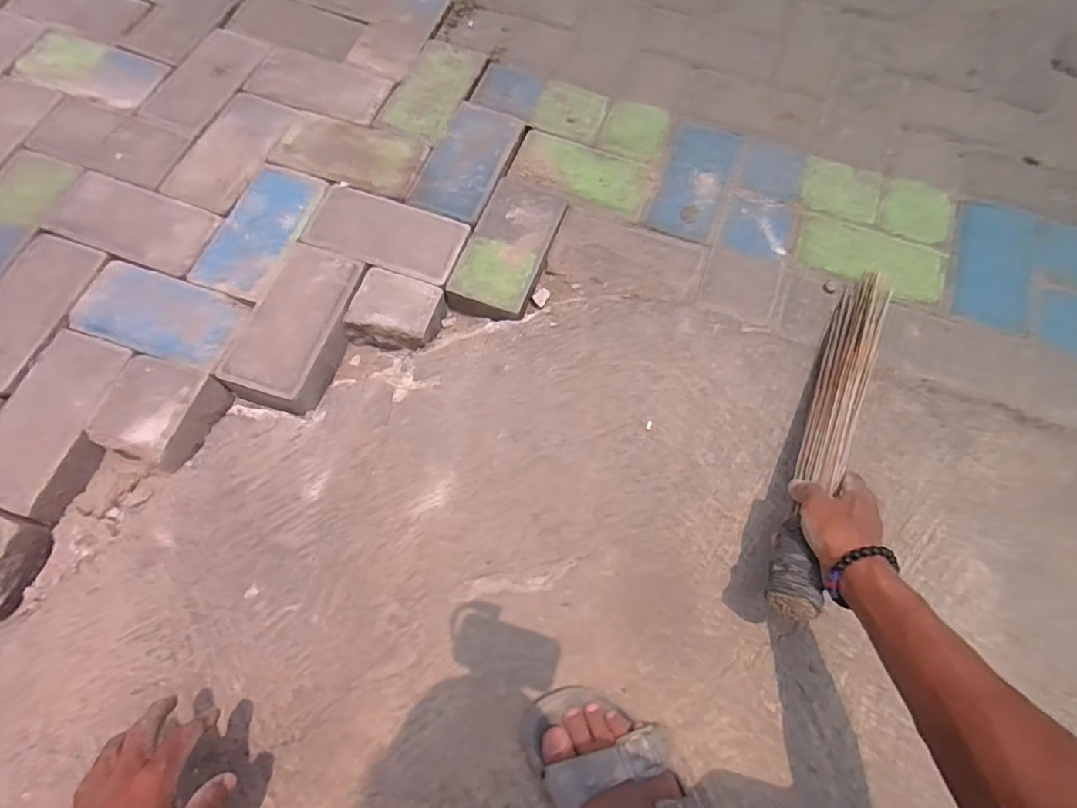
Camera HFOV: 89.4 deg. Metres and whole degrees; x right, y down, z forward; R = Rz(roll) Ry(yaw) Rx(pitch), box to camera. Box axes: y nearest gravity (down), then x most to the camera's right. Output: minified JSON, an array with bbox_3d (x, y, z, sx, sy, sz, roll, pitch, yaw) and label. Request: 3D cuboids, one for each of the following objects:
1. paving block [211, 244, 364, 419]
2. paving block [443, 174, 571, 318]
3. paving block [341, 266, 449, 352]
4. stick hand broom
[{"bbox_3d":[-0.299,-0.096,0.680,0.109,0.054,0.209,18,69,3],"label":"paving block"},{"bbox_3d":[-0.039,-0.207,0.746,0.104,0.056,0.212,22,70,5],"label":"paving block"},{"bbox_3d":[-0.181,-0.116,0.703,0.100,0.054,0.090,17,69,3],"label":"paving block"},{"bbox_3d":[0.319,0.010,0.586,0.048,0.056,0.456,27,59,8],"label":"stick hand broom"}]

